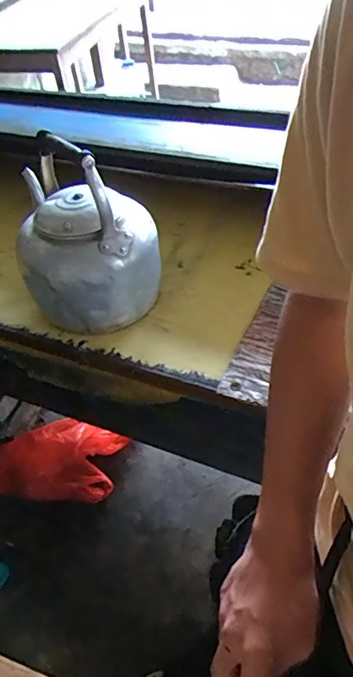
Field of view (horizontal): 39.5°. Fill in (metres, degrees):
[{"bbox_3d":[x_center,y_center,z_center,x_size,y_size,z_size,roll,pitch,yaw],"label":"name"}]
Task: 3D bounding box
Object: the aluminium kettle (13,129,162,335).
[{"bbox_3d":[-0.158,-0.182,0.865,0.230,0.272,0.274,-16,47,-9],"label":"aluminium kettle"}]

